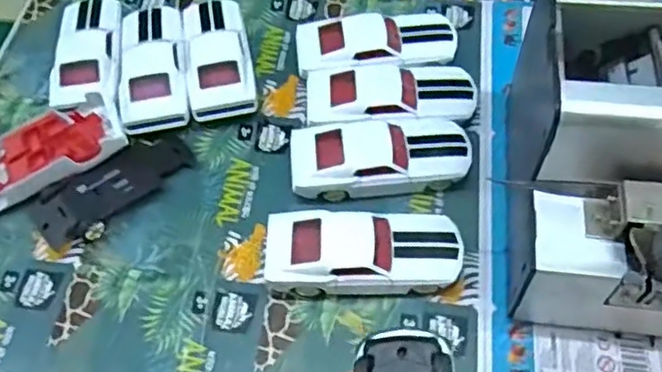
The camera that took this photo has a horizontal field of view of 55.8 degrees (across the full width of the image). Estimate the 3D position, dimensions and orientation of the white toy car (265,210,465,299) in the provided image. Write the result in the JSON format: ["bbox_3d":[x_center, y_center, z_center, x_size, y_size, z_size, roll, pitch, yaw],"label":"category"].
[{"bbox_3d":[0.022,0.045,0.419,0.126,0.034,0.052,-2,57,2],"label":"white toy car"}]

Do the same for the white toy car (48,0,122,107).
[{"bbox_3d":[-0.203,-0.112,0.530,0.053,0.034,0.124,-7,56,-1],"label":"white toy car"}]

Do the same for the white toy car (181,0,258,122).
[{"bbox_3d":[-0.094,-0.106,0.518,0.050,0.031,0.124,-11,57,-4],"label":"white toy car"}]

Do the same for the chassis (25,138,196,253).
[{"bbox_3d":[-0.162,0.001,0.466,0.120,0.018,0.047,-34,61,-17],"label":"chassis"}]

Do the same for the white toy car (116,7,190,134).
[{"bbox_3d":[-0.143,-0.098,0.516,0.054,0.029,0.126,-8,56,-2],"label":"white toy car"}]

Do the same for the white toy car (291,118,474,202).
[{"bbox_3d":[0.036,-0.019,0.458,0.128,0.035,0.051,-3,56,2],"label":"white toy car"}]

